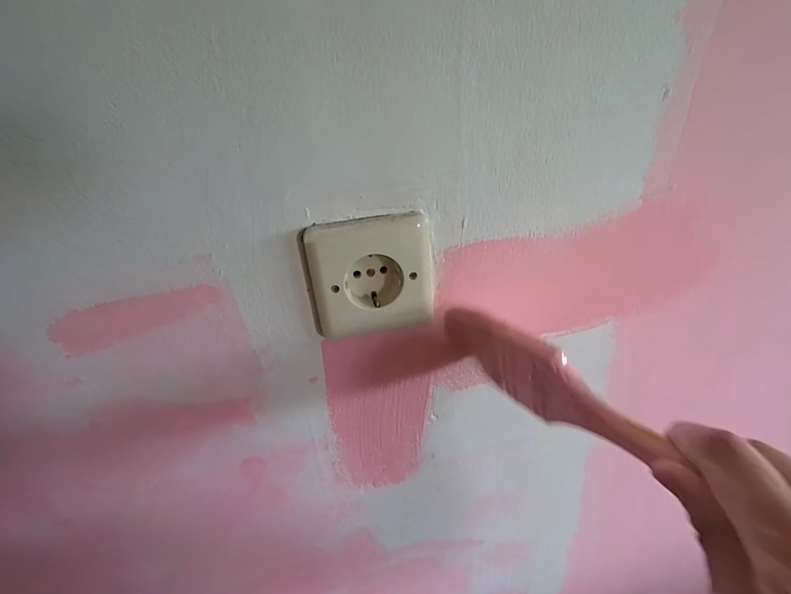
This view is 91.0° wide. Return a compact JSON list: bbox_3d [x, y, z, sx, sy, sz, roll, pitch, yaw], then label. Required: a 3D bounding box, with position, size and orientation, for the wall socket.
[{"bbox_3d":[-0.015,-0.015,0.258,0.083,0.075,0.022,-9,27,-8],"label":"wall socket"}]

